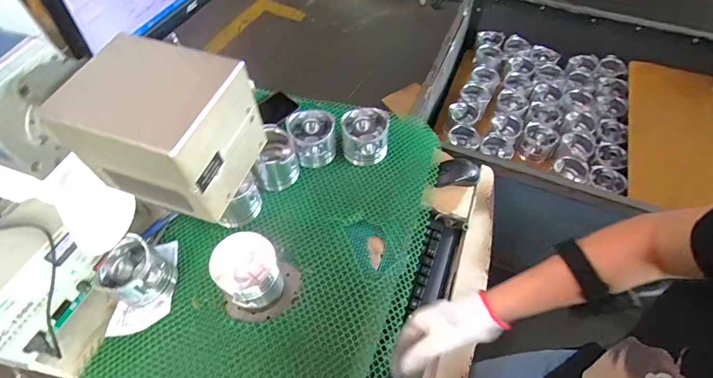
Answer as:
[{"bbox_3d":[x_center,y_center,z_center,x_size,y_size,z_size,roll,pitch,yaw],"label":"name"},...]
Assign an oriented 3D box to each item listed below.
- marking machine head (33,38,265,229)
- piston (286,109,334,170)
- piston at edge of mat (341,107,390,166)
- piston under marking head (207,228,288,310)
[{"bbox_3d":[-0.162,-0.053,0.323,0.134,0.088,0.097,17,57,11],"label":"marking machine head"},{"bbox_3d":[-0.087,-0.101,0.777,0.086,0.084,0.087,0,56,0],"label":"piston"},{"bbox_3d":[0.017,-0.105,0.780,0.089,0.075,0.085,0,56,0],"label":"piston at edge of mat"},{"bbox_3d":[-0.160,0.127,0.593,0.080,0.117,0.091,37,63,22],"label":"piston under marking head"}]

